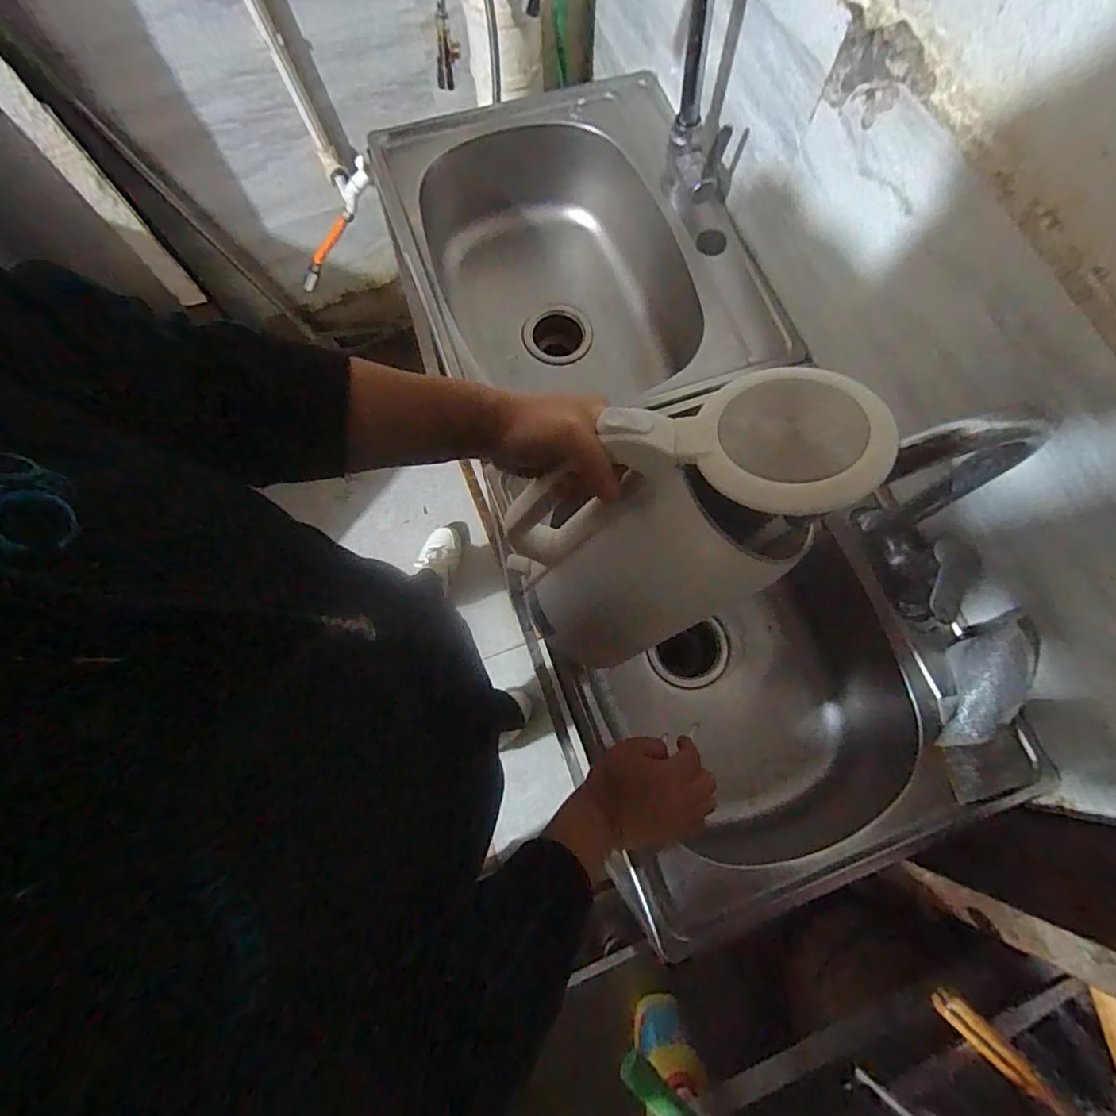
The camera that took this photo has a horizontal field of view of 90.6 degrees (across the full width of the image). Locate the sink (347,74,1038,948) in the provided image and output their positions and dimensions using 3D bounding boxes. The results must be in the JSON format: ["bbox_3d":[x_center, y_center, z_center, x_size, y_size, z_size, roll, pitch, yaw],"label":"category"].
[{"bbox_3d":[0.117,-0.136,0.737,0.417,0.231,1.014,-19,75,-5],"label":"sink"}]

